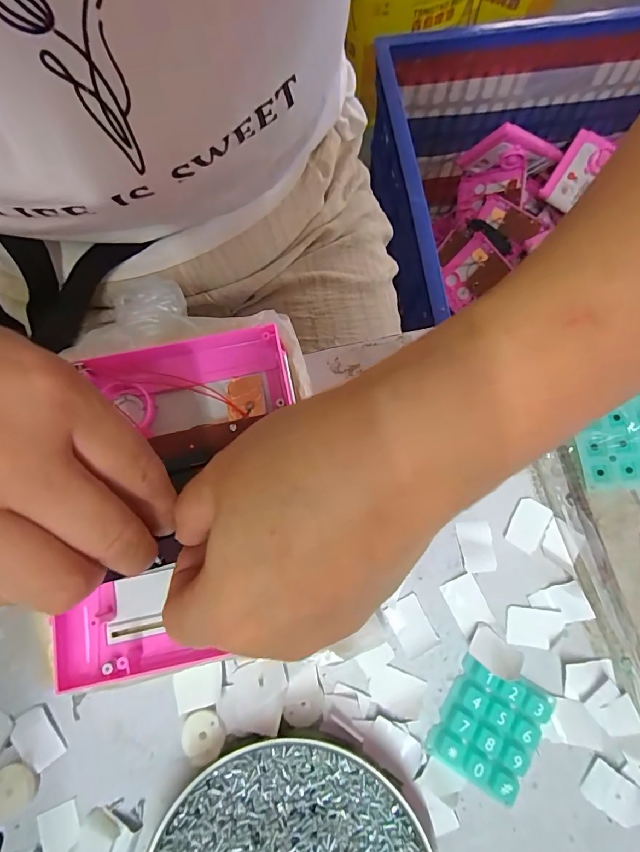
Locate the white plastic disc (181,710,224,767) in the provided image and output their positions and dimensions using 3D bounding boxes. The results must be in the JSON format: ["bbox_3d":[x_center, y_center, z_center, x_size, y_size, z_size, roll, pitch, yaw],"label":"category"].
[{"bbox_3d":[-0.062,0.163,0.223,0.022,0.005,0.023,0,76,0],"label":"white plastic disc"}]

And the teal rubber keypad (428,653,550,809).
[{"bbox_3d":[0.089,0.159,0.223,0.046,0.009,0.056,29,78,7],"label":"teal rubber keypad"}]

